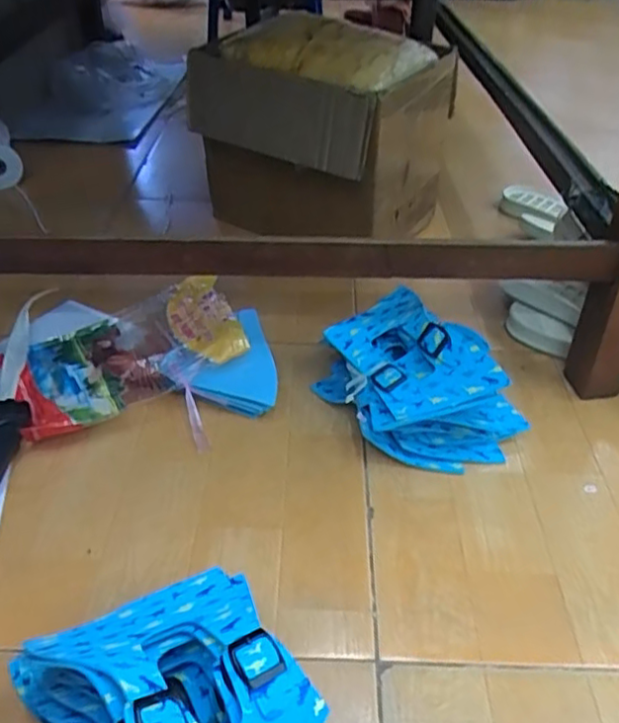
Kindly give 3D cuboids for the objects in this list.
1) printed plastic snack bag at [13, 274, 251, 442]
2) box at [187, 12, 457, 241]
[{"bbox_3d":[-0.212,-0.014,0.739,0.252,0.055,0.190,-19,45,-24],"label":"printed plastic snack bag"},{"bbox_3d":[0.006,-0.333,0.943,0.327,0.260,0.225,22,44,22],"label":"box"}]

